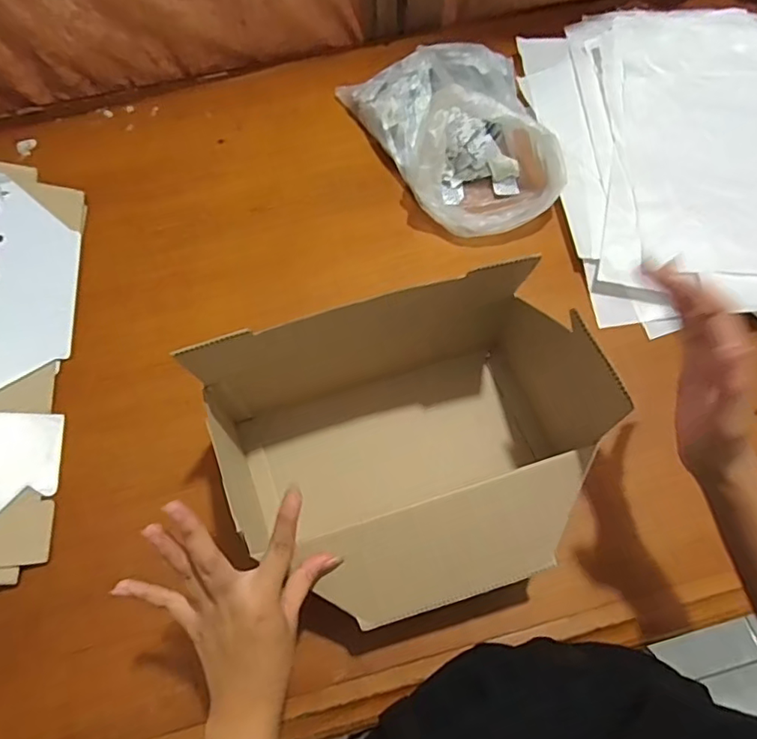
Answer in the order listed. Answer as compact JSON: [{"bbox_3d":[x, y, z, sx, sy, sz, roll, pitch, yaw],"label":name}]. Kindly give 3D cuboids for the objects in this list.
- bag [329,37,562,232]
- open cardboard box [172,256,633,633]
[{"bbox_3d":[0.100,-0.291,0.636,0.190,0.102,0.274,-25,70,-9],"label":"bag"},{"bbox_3d":[0.022,0.056,0.495,0.318,0.119,0.287,-16,69,-6],"label":"open cardboard box"}]

